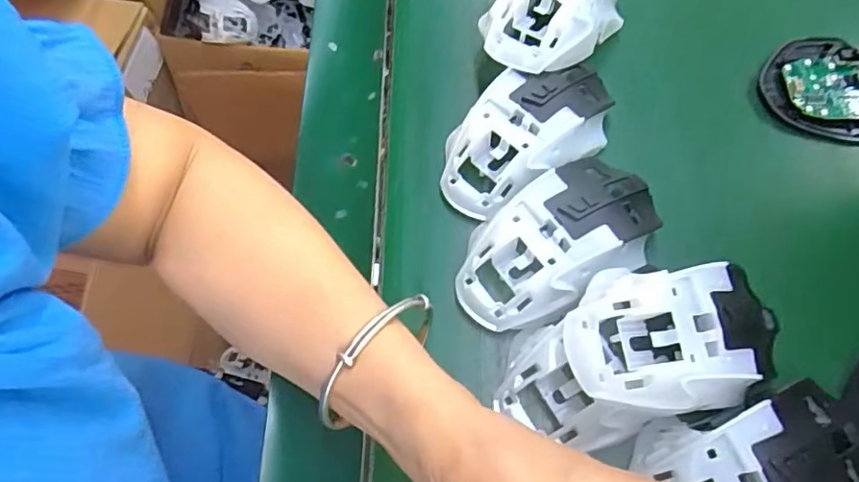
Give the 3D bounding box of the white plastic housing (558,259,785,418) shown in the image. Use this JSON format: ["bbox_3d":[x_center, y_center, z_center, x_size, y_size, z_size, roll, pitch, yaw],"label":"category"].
[{"bbox_3d":[0.110,0.044,0.255,0.096,0.027,0.059,-5,67,-3],"label":"white plastic housing"}]

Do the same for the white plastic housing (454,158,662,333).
[{"bbox_3d":[0.066,0.001,0.306,0.112,0.044,0.060,-30,71,-12],"label":"white plastic housing"}]

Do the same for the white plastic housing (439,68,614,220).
[{"bbox_3d":[0.056,-0.061,0.334,0.108,0.043,0.059,-29,70,-12],"label":"white plastic housing"}]

